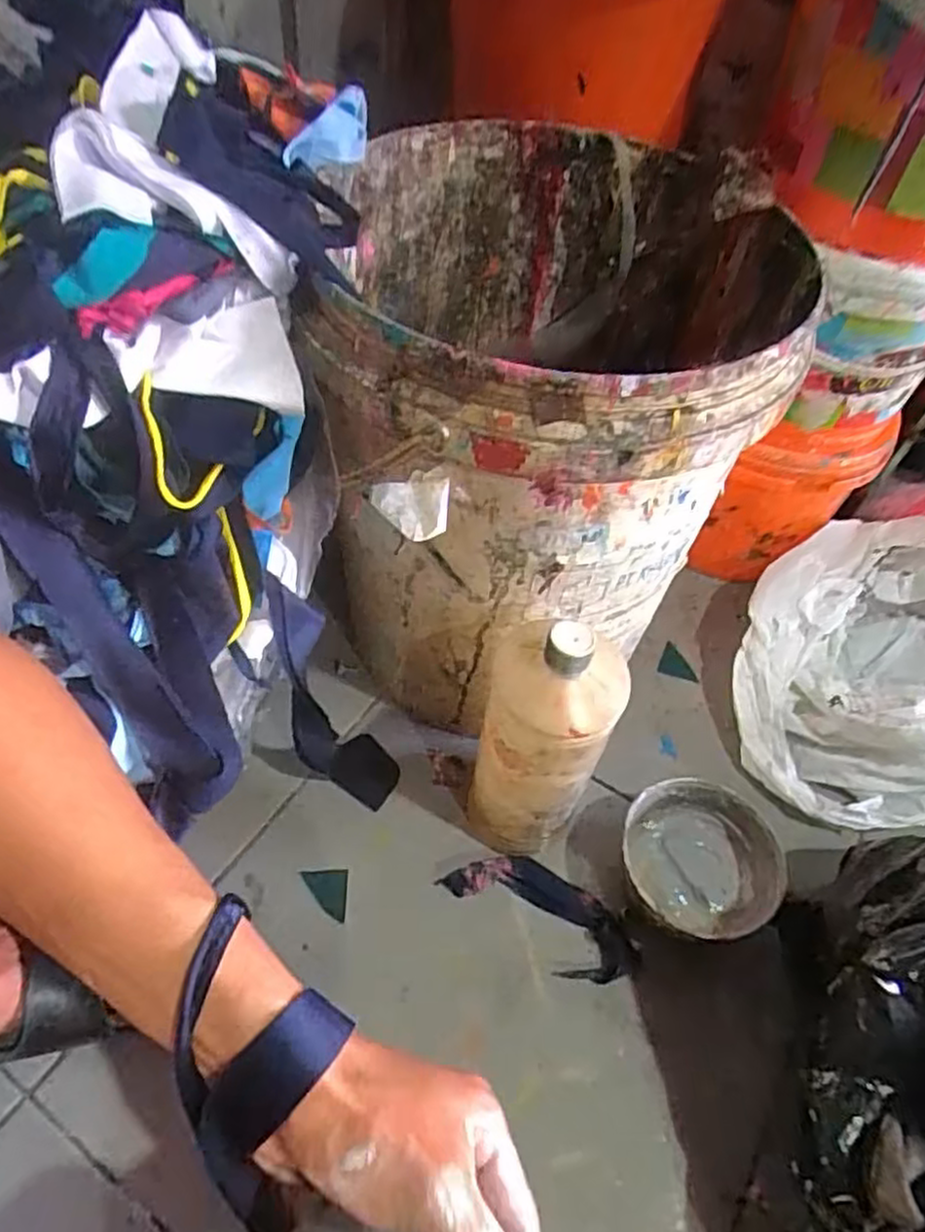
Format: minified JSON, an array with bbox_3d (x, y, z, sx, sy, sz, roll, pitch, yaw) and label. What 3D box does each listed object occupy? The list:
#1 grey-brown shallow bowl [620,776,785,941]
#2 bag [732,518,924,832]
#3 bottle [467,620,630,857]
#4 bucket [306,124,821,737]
[{"bbox_3d":[0.170,0.185,0.548,0.114,0.064,0.107,3,51,-4],"label":"grey-brown shallow bowl"},{"bbox_3d":[0.383,0.026,0.658,0.327,0.137,0.234,-30,60,-26],"label":"bag"},{"bbox_3d":[0.051,0.091,0.507,0.082,0.240,0.069,15,52,6],"label":"bottle"},{"bbox_3d":[0.044,-0.118,0.556,0.294,0.345,0.310,3,51,-4],"label":"bucket"}]

